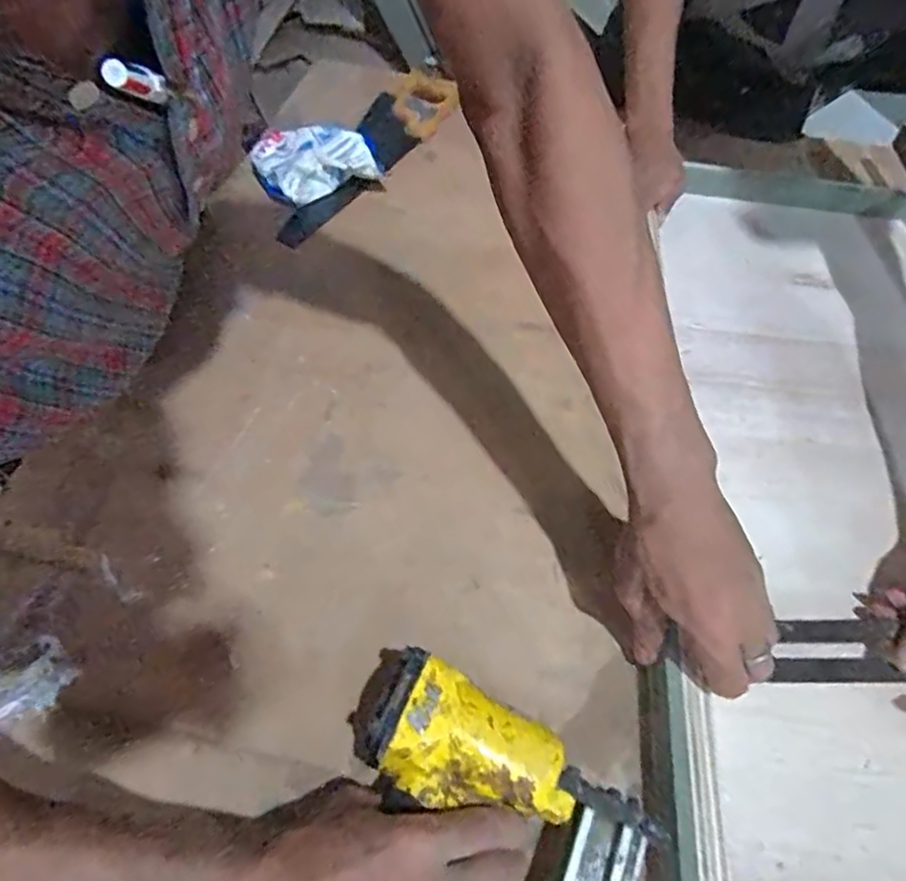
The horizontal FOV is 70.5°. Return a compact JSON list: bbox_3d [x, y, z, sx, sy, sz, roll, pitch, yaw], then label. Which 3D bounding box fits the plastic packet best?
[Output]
[{"bbox_3d":[-0.161,-0.330,0.762,0.138,0.039,0.106,-19,56,-17],"label":"plastic packet"}]

